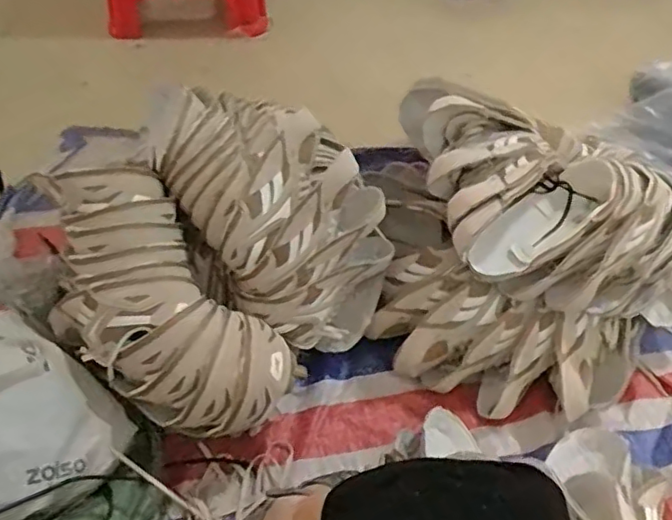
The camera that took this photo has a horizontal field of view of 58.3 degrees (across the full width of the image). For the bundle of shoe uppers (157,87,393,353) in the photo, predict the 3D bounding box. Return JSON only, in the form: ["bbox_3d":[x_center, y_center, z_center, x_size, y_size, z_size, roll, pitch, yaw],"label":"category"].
[{"bbox_3d":[-0.088,-0.061,0.909,0.238,0.239,0.338,-27,56,-23],"label":"bundle of shoe uppers"}]

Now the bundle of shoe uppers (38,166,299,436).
[{"bbox_3d":[-0.257,0.066,0.832,0.212,0.165,0.431,-33,74,-26],"label":"bundle of shoe uppers"}]

